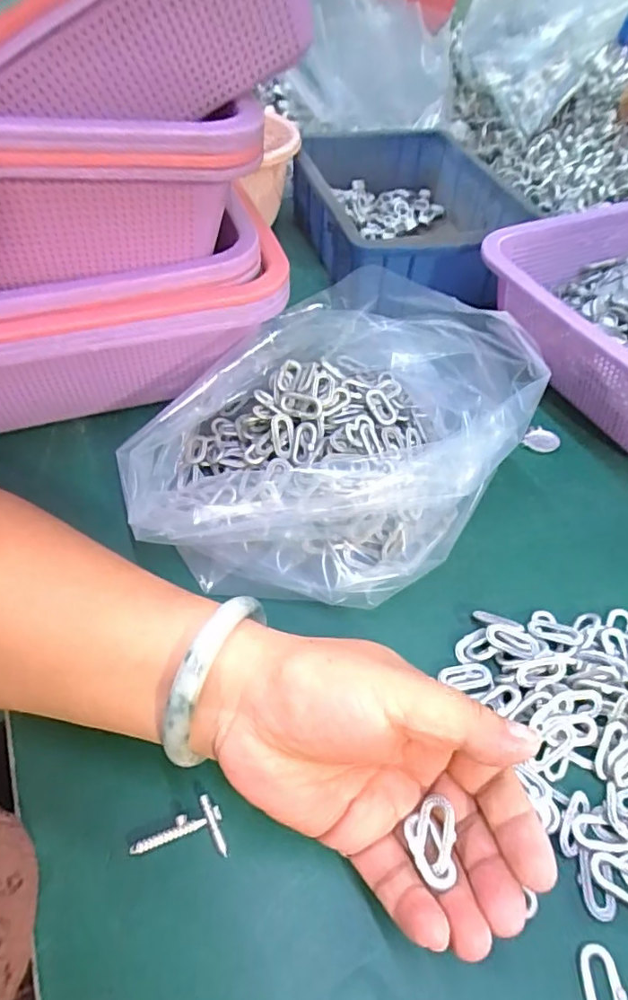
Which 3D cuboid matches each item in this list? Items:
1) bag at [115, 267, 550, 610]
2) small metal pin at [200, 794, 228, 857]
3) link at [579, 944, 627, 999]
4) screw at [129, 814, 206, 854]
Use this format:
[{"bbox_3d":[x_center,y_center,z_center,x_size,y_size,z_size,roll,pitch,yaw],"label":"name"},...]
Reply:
[{"bbox_3d":[0.017,-0.044,0.341,0.198,0.088,0.202,19,51,14],"label":"bag"},{"bbox_3d":[-0.041,0.135,0.235,0.006,0.004,0.024,-22,53,-20],"label":"small metal pin"},{"bbox_3d":[0.107,0.180,0.207,0.014,0.004,0.026,0,49,-3],"label":"link"},{"bbox_3d":[-0.061,0.137,0.232,0.030,0.004,0.008,-17,52,-17],"label":"screw"}]

